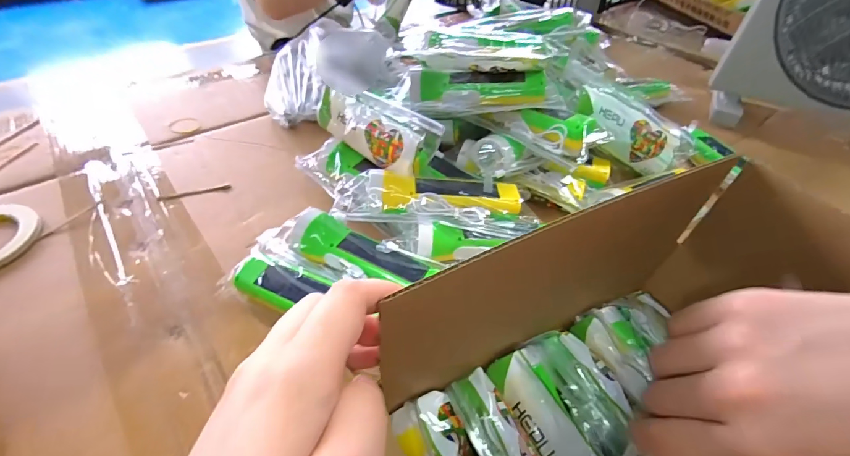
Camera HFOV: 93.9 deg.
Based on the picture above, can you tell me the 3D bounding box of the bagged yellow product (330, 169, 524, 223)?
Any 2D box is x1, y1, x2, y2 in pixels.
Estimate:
[{"bbox_3d":[0.006,-0.036,0.429,0.200,0.037,0.075,0,46,-2],"label":"bagged yellow product"}]

